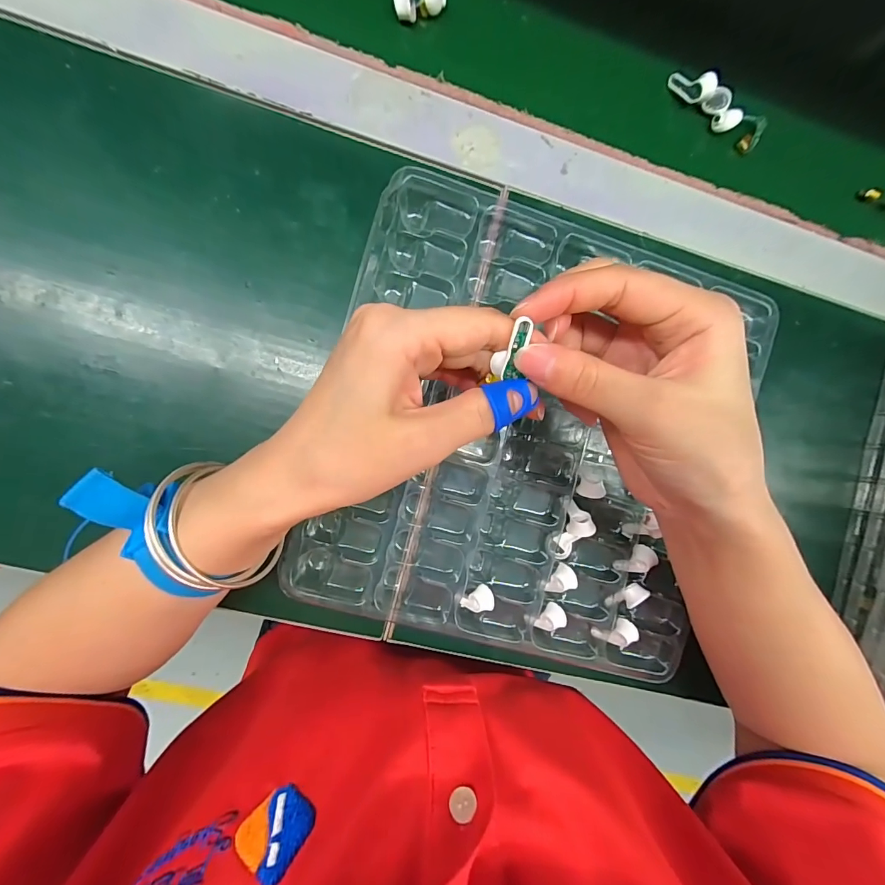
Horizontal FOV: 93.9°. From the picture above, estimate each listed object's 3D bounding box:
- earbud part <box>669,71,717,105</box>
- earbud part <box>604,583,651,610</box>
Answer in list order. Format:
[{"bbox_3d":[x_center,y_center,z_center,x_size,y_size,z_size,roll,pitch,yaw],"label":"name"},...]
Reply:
[{"bbox_3d":[0.168,-0.241,0.281,0.010,0.015,0.033,-44,56,-3],"label":"earbud part"},{"bbox_3d":[0.118,0.099,0.265,0.027,0.008,0.012,-28,97,25],"label":"earbud part"}]

